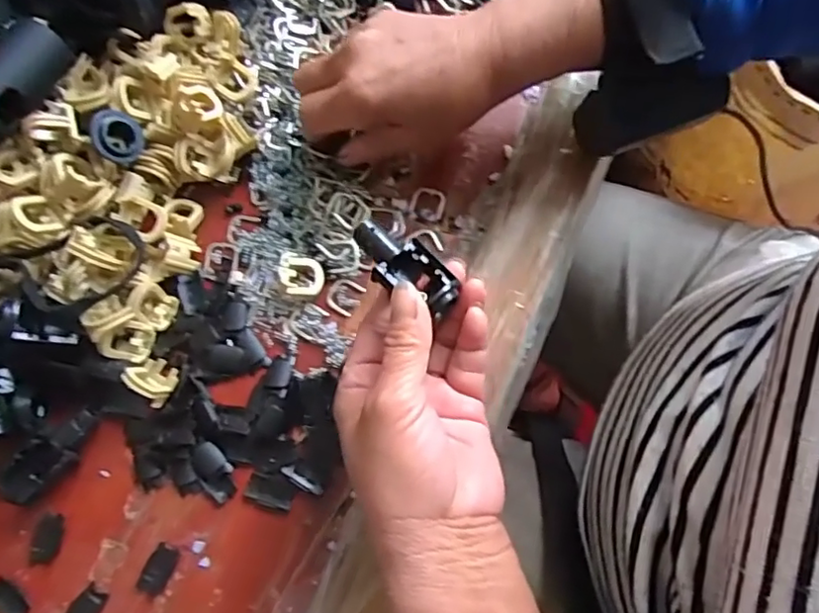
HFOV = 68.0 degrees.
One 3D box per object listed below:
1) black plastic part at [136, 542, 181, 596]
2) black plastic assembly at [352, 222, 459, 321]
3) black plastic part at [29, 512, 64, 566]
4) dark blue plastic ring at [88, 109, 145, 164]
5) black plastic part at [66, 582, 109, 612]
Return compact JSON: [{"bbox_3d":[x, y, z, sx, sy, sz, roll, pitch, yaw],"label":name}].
[{"bbox_3d":[-0.125,0.131,0.303,0.014,0.004,0.024,27,79,8],"label":"black plastic part"},{"bbox_3d":[-0.003,-0.018,0.268,0.052,0.019,0.023,35,79,6],"label":"black plastic assembly"},{"bbox_3d":[-0.185,0.119,0.310,0.015,0.004,0.025,8,77,4],"label":"black plastic part"},{"bbox_3d":[-0.154,-0.088,0.320,0.026,0.014,0.027,16,82,-33],"label":"dark blue plastic ring"},{"bbox_3d":[-0.162,0.151,0.301,0.015,0.004,0.025,31,80,9],"label":"black plastic part"}]

